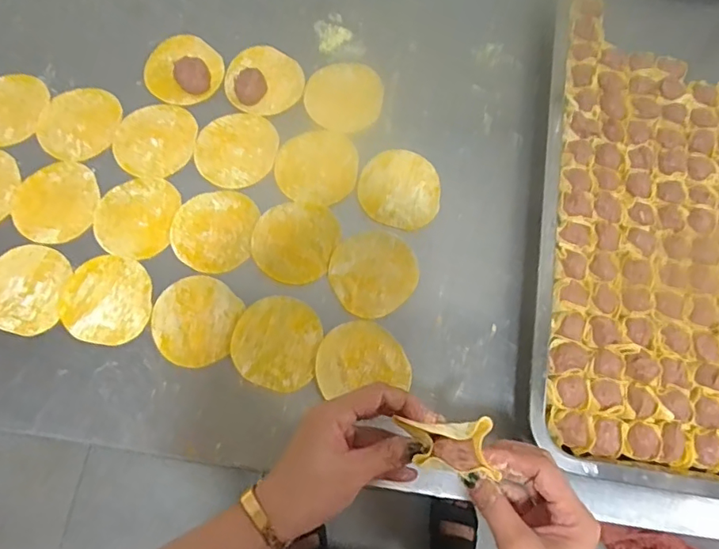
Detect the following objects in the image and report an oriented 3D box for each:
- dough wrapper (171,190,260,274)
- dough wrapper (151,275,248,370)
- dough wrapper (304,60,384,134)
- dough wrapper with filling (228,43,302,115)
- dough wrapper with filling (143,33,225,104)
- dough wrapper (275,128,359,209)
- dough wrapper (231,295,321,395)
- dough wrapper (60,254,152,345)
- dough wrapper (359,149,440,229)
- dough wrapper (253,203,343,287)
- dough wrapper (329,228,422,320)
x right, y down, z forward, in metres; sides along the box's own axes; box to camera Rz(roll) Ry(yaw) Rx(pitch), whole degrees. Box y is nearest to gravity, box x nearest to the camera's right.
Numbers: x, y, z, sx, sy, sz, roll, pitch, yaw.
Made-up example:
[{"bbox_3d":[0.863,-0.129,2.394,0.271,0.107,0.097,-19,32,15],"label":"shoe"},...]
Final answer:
[{"bbox_3d":[-0.139,-0.043,0.512,0.075,0.004,0.083,12,73,2],"label":"dough wrapper"},{"bbox_3d":[-0.149,0.041,0.483,0.076,0.004,0.080,16,74,3],"label":"dough wrapper"},{"bbox_3d":[-0.015,-0.188,0.559,0.079,0.004,0.088,16,70,4],"label":"dough wrapper"},{"bbox_3d":[-0.101,-0.209,0.560,0.078,0.012,0.084,1,73,-2],"label":"dough wrapper with filling"},{"bbox_3d":[-0.189,-0.222,0.564,0.079,0.012,0.084,1,73,-2],"label":"dough wrapper with filling"},{"bbox_3d":[-0.042,-0.110,0.531,0.079,0.004,0.080,10,73,1],"label":"dough wrapper"},{"bbox_3d":[-0.074,0.060,0.478,0.076,0.004,0.081,12,73,2],"label":"dough wrapper"},{"bbox_3d":[-0.231,0.022,0.489,0.077,0.004,0.081,5,72,-3],"label":"dough wrapper"},{"bbox_3d":[0.041,-0.086,0.527,0.077,0.004,0.081,9,73,1],"label":"dough wrapper"},{"bbox_3d":[-0.062,-0.033,0.508,0.077,0.004,0.082,21,74,4],"label":"dough wrapper"},{"bbox_3d":[0.013,-0.003,0.500,0.079,0.004,0.081,1,73,-2],"label":"dough wrapper"}]

